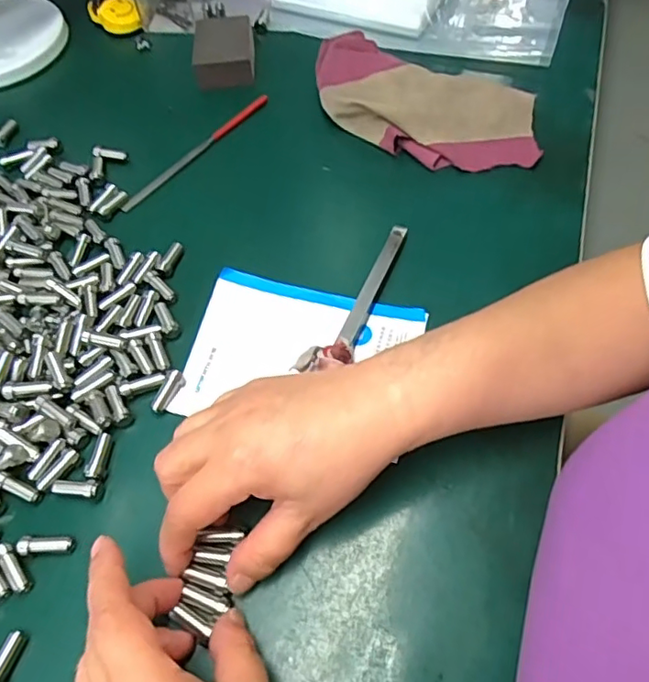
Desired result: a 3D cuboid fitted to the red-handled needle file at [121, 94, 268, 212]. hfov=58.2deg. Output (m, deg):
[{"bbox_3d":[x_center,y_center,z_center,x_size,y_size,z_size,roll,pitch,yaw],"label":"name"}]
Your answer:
[{"bbox_3d":[-0.101,-0.155,0.471,0.011,0.009,0.159,34,65,22],"label":"red-handled needle file"}]

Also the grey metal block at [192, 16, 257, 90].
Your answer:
[{"bbox_3d":[-0.090,-0.262,0.524,0.051,0.027,0.081,-6,57,-1],"label":"grey metal block"}]

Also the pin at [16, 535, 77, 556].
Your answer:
[{"bbox_3d":[-0.146,0.107,0.306,0.027,0.008,0.009,-5,57,0],"label":"pin"}]

